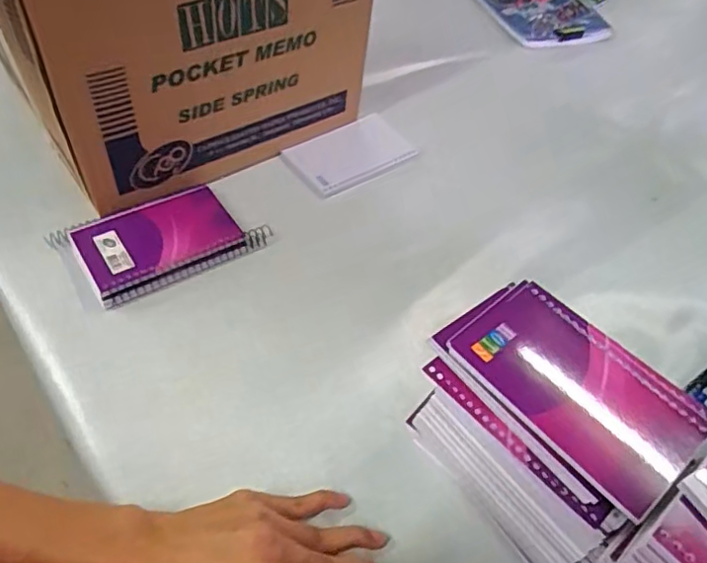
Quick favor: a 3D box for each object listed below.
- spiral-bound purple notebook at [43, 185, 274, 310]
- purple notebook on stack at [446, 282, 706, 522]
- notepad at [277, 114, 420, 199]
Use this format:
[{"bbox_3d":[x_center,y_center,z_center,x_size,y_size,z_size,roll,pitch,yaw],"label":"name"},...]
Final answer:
[{"bbox_3d":[-0.170,-0.042,0.521,0.159,0.019,0.092,-25,56,-26],"label":"spiral-bound purple notebook"},{"bbox_3d":[0.132,0.058,0.339,0.085,0.010,0.135,-29,59,-27],"label":"purple notebook on stack"},{"bbox_3d":[-0.005,-0.141,0.630,0.134,0.007,0.080,-29,58,-28],"label":"notepad"}]

